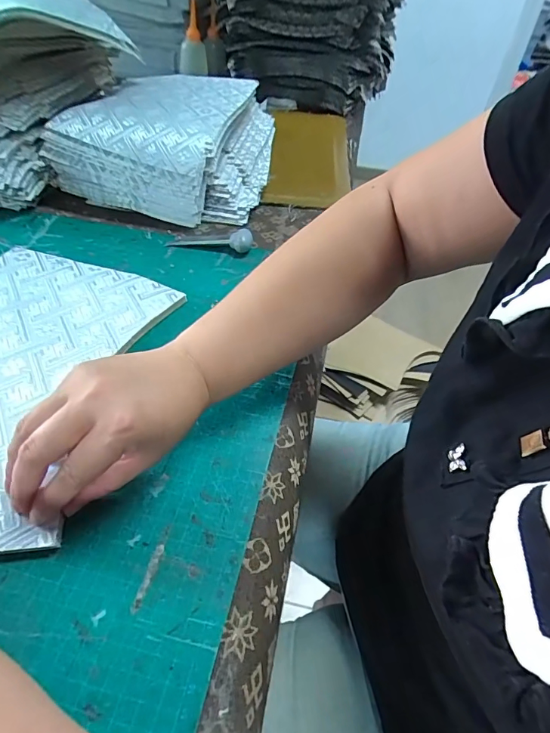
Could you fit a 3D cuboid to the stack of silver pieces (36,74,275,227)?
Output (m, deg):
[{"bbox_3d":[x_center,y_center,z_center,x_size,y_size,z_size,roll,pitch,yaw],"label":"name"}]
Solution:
[{"bbox_3d":[-0.151,-0.320,0.605,0.284,0.107,0.268,5,45,1],"label":"stack of silver pieces"}]

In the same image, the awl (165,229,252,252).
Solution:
[{"bbox_3d":[-0.077,-0.151,0.504,0.100,0.025,0.021,2,45,-3],"label":"awl"}]

